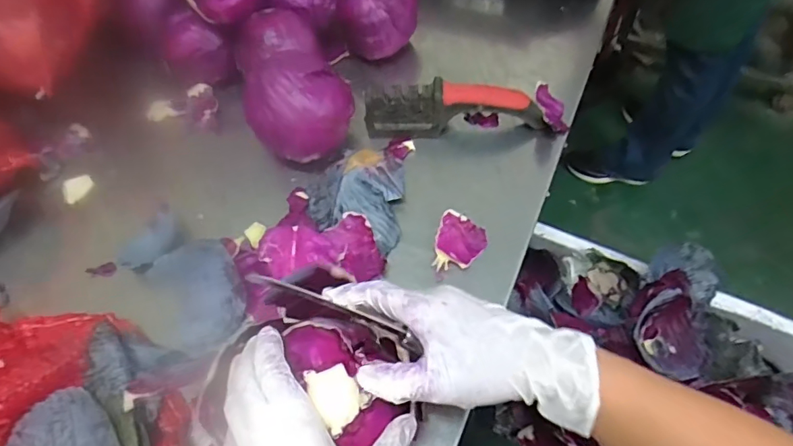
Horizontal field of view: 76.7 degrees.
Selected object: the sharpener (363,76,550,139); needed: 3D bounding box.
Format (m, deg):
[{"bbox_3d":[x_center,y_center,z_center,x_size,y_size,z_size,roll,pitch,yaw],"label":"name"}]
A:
[{"bbox_3d":[0.067,-0.129,0.581,0.206,0.064,0.043,1,58,4],"label":"sharpener"}]

